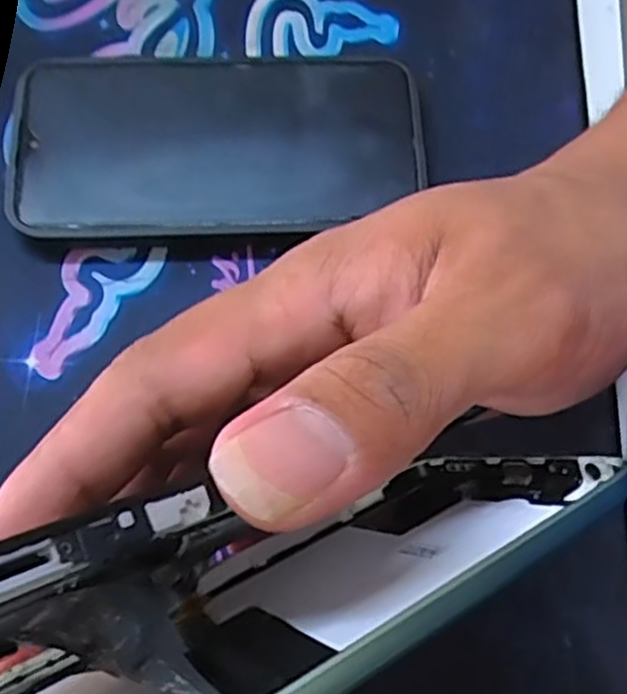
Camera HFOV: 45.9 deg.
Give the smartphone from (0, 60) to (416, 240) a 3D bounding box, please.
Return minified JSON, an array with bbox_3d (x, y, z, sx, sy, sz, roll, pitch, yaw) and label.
[{"bbox_3d":[-0.037,-0.080,0.291,0.155,0.016,0.072,-2,71,-2],"label":"smartphone"}]

